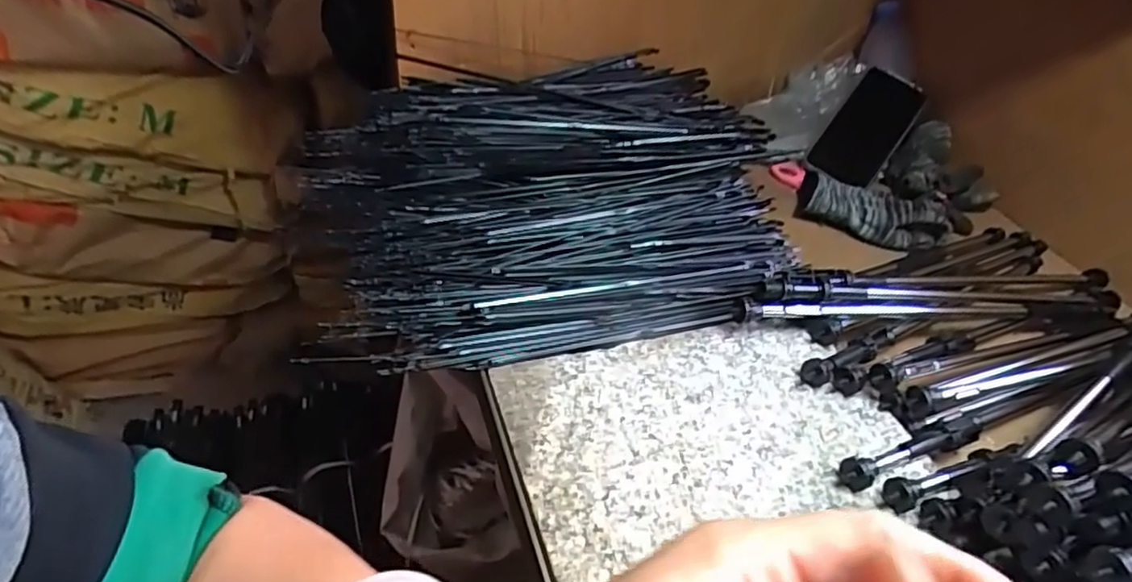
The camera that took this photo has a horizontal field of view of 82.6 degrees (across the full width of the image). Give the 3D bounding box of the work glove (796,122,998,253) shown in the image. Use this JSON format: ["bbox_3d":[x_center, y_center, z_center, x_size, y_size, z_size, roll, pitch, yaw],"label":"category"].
[{"bbox_3d":[0.343,-0.109,0.655,0.222,0.045,0.139,-27,52,-32],"label":"work glove"}]

